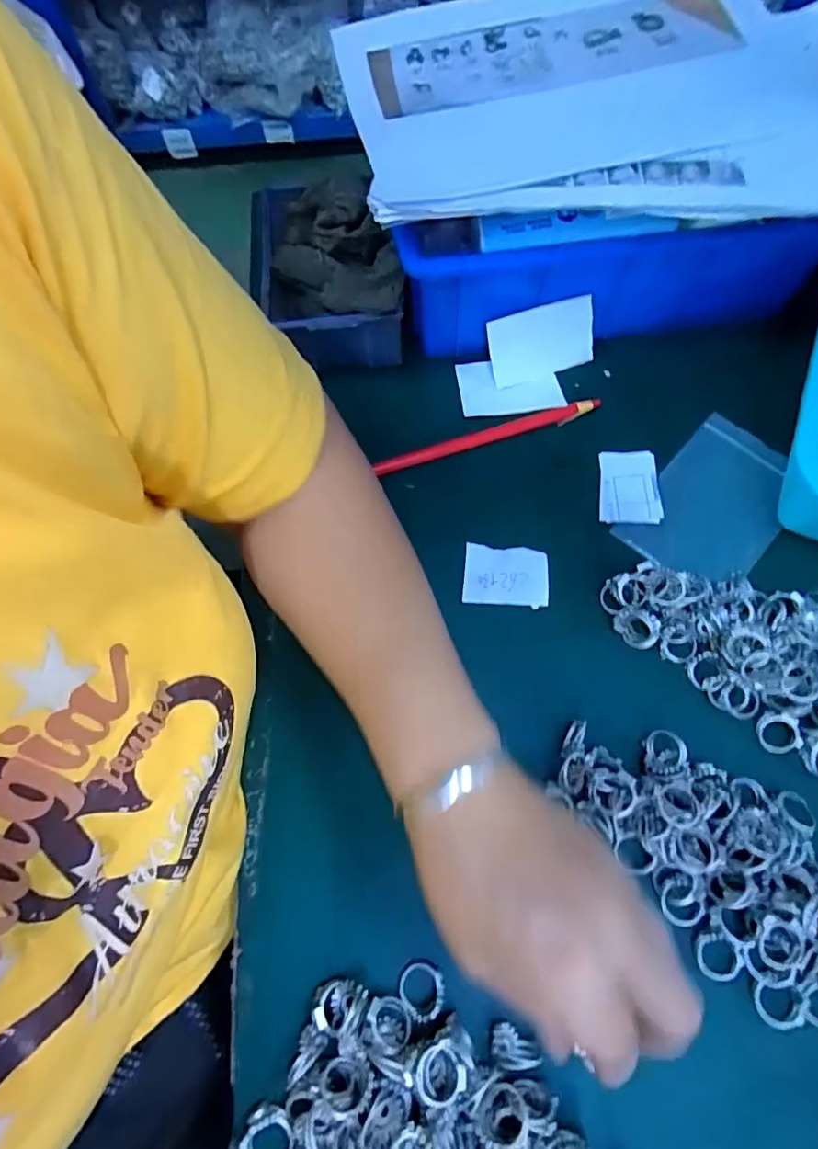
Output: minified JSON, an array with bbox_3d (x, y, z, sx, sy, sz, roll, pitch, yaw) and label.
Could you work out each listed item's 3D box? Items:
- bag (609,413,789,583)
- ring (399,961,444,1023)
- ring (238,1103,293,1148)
[{"bbox_3d":[0.202,-0.045,0.350,0.079,0.007,0.119,39,75,16],"label":"bag"},{"bbox_3d":[0.007,0.199,0.255,0.021,0.006,0.021,-1,69,3],"label":"ring"},{"bbox_3d":[-0.063,0.252,0.236,0.022,0.010,0.024,-1,69,3],"label":"ring"}]

